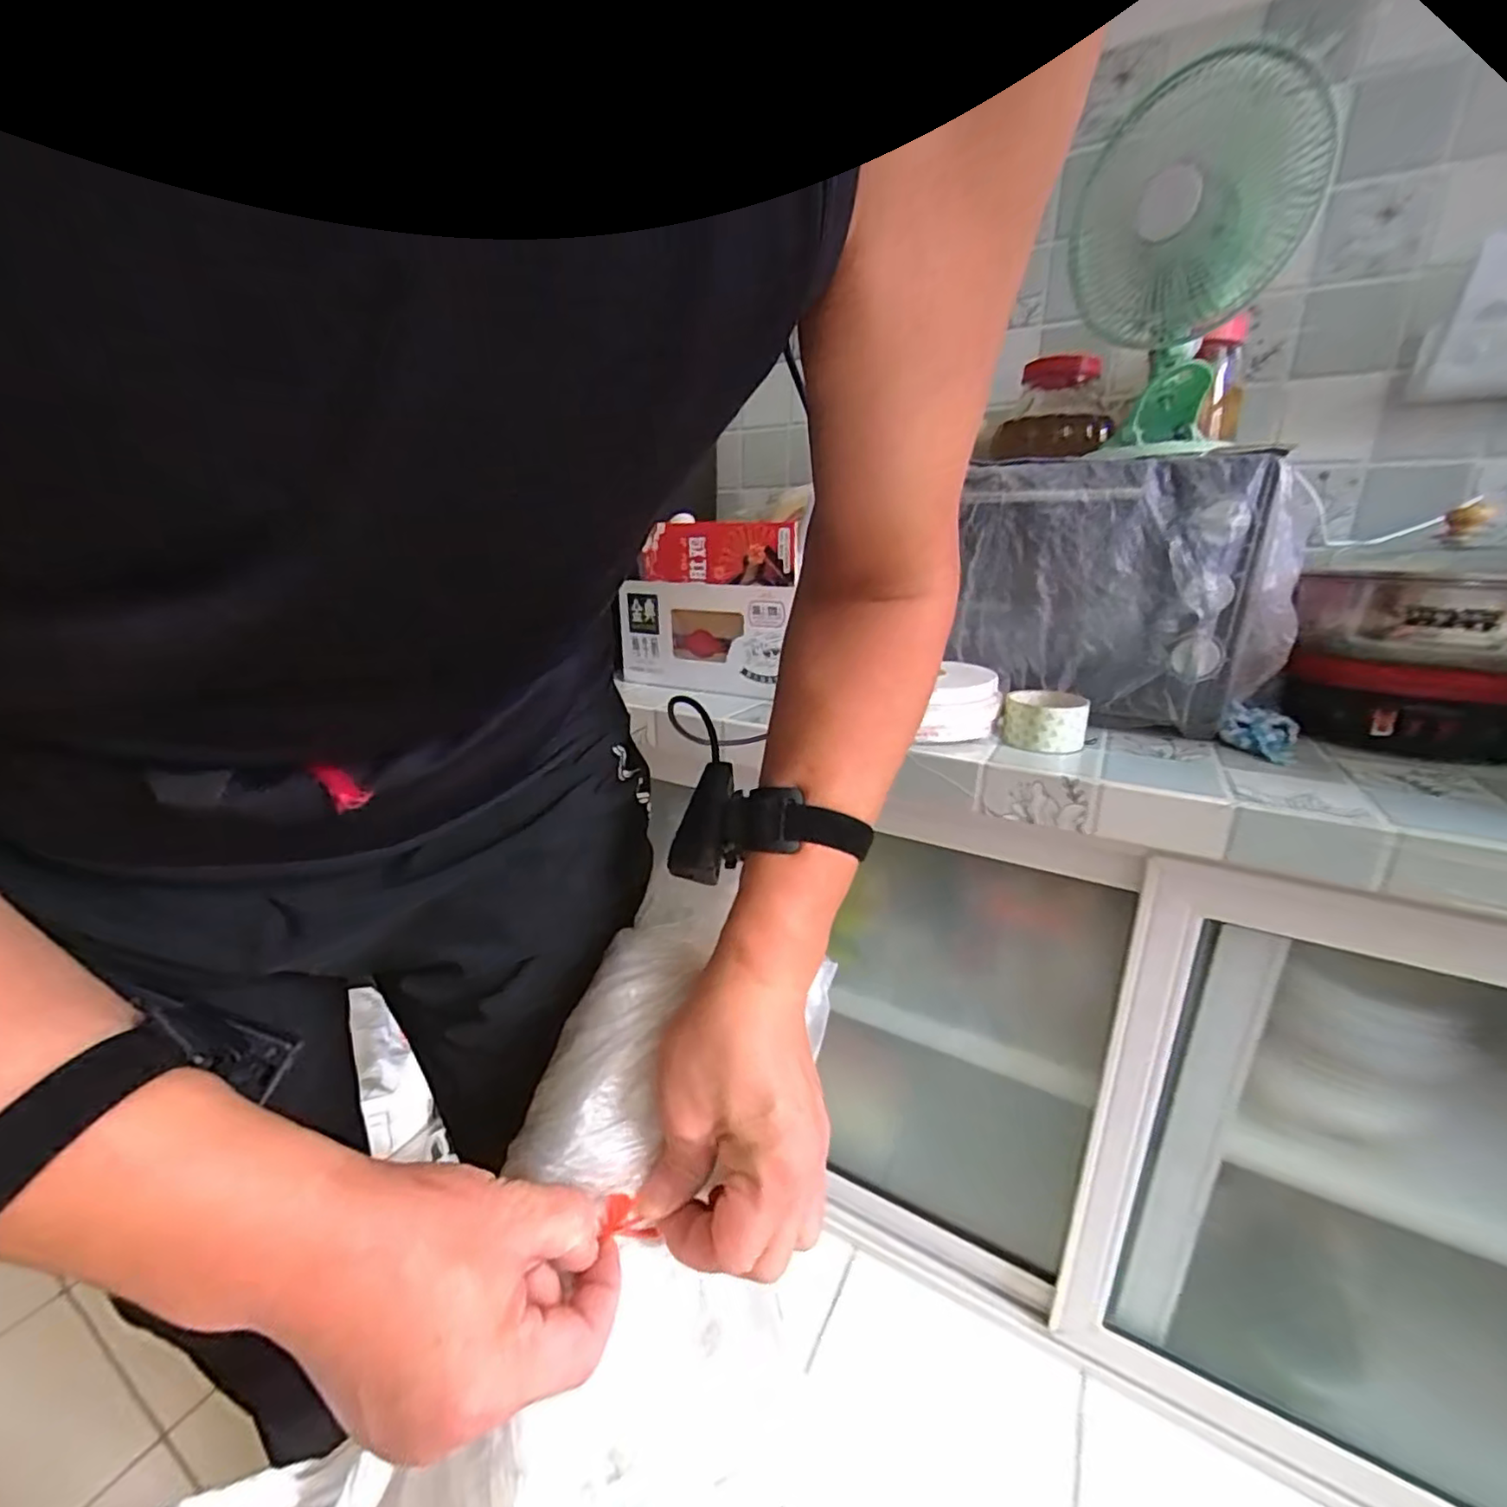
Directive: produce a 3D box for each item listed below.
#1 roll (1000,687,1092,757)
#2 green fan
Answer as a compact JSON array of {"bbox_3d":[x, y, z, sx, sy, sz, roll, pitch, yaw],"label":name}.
[{"bbox_3d":[0.303,-0.035,0.677,0.078,0.052,0.090,8,20,24],"label":"roll"},{"bbox_3d":[0.413,-0.466,0.628,0.105,0.294,0.197,-3,18,-9],"label":"green fan"}]

